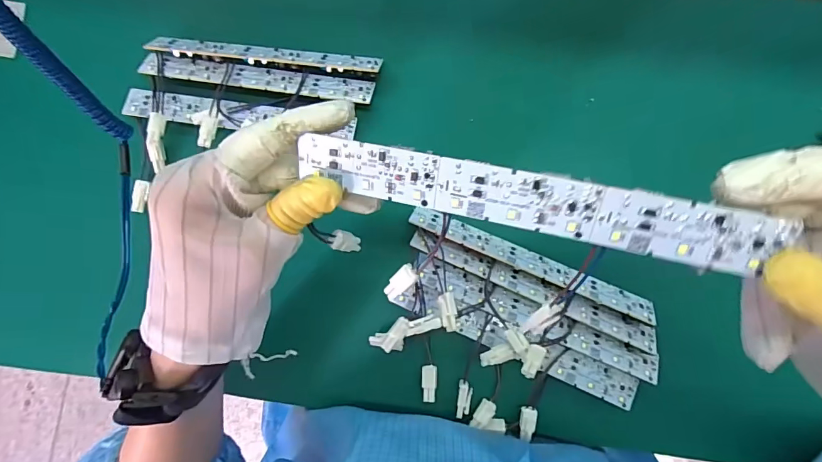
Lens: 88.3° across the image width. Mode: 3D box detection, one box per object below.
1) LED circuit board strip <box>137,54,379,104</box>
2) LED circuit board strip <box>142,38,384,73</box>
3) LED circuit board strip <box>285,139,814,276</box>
[{"bbox_3d":[-0.130,-0.128,0.353,0.197,0.004,0.025,9,63,5],"label":"LED circuit board strip"},{"bbox_3d":[-0.122,-0.145,0.350,0.193,0.007,0.021,7,54,5],"label":"LED circuit board strip"},{"bbox_3d":[0.041,-0.013,0.172,0.183,0.004,0.024,13,119,13],"label":"LED circuit board strip"}]

